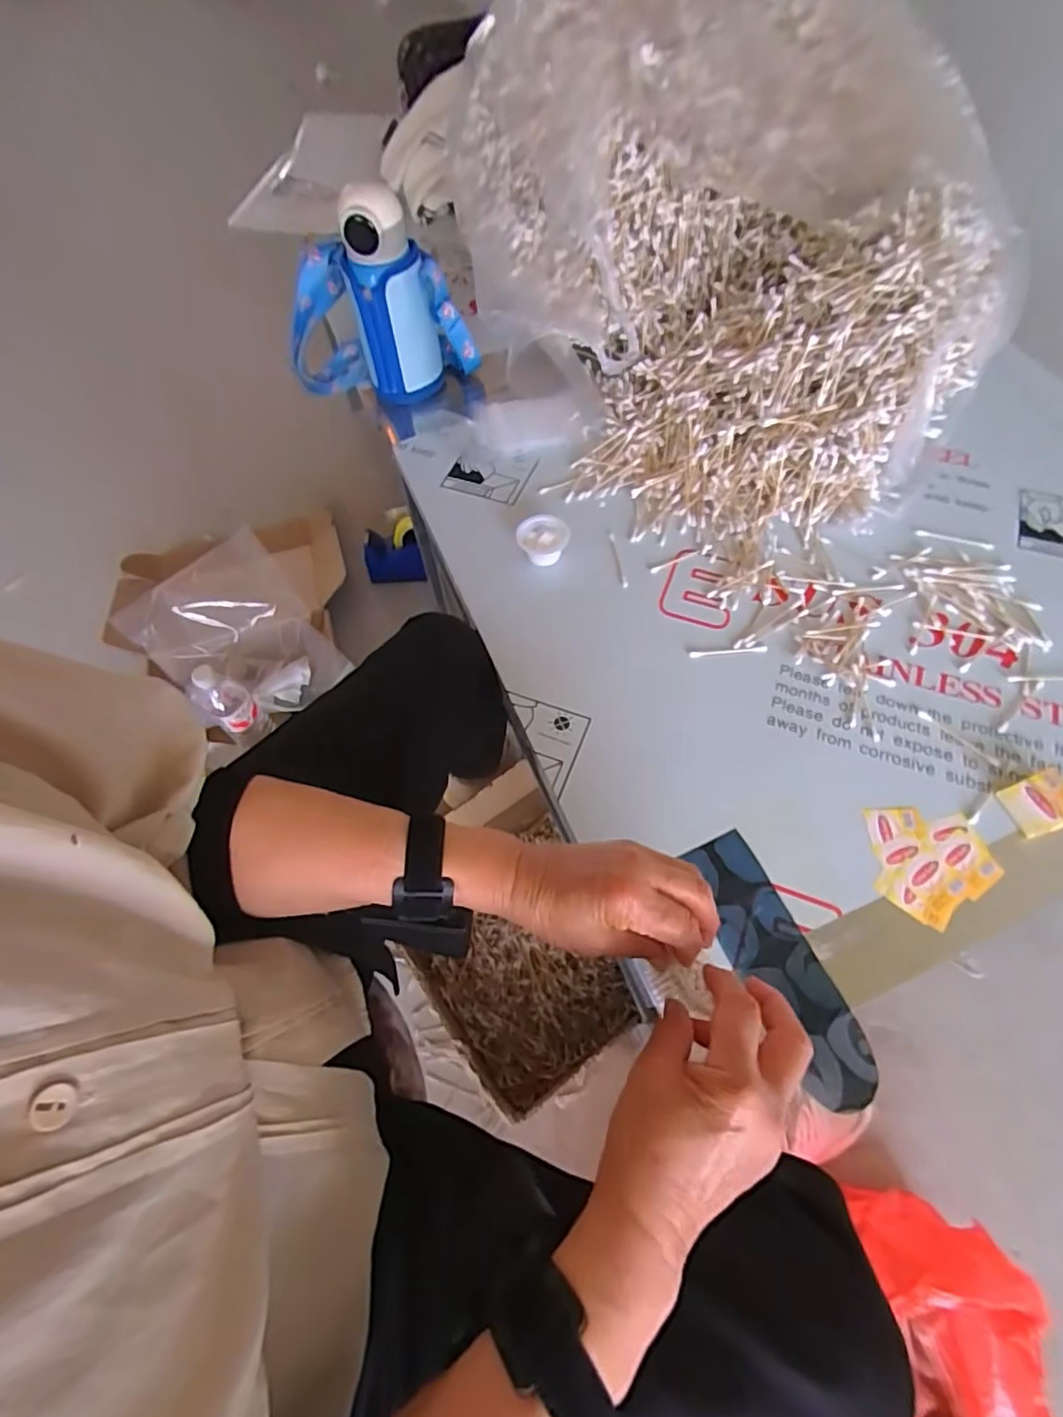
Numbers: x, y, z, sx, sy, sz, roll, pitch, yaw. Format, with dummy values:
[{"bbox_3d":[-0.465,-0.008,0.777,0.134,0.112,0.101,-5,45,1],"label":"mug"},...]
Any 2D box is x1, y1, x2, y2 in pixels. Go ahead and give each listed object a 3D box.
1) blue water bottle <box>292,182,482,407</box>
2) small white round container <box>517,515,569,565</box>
[{"bbox_3d":[-0.184,-0.481,0.723,0.224,0.219,0.108,17,66,12],"label":"blue water bottle"},{"bbox_3d":[0.012,-0.175,0.637,0.053,0.028,0.053,-2,64,3],"label":"small white round container"}]

